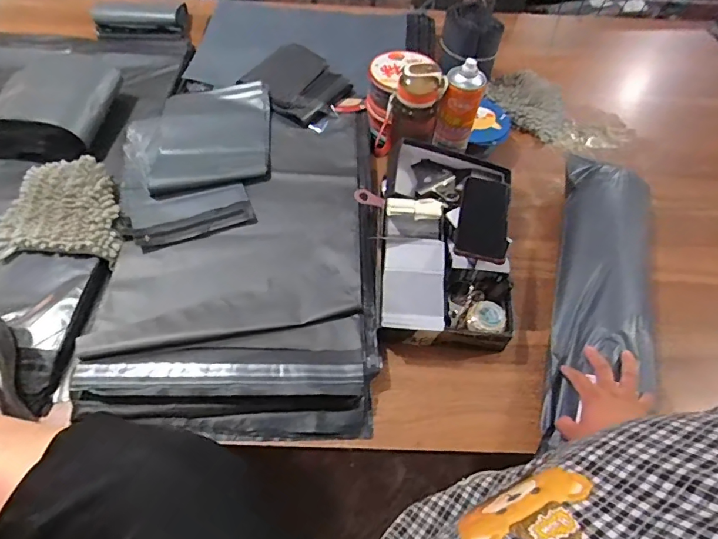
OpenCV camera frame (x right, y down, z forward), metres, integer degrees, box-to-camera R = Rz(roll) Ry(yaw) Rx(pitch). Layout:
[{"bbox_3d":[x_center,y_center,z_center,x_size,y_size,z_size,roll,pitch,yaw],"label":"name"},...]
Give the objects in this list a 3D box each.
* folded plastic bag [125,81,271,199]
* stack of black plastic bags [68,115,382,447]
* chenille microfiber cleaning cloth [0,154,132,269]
[{"bbox_3d":[-0.317,-0.269,0.930,0.284,0.023,0.276,-12,56,-10],"label":"folded plastic bag"},{"bbox_3d":[-0.197,-0.064,0.834,0.441,0.063,0.707,0,56,-3],"label":"stack of black plastic bags"},{"bbox_3d":[-0.524,-0.106,0.804,0.223,0.046,0.229,-3,55,-4],"label":"chenille microfiber cleaning cloth"}]

